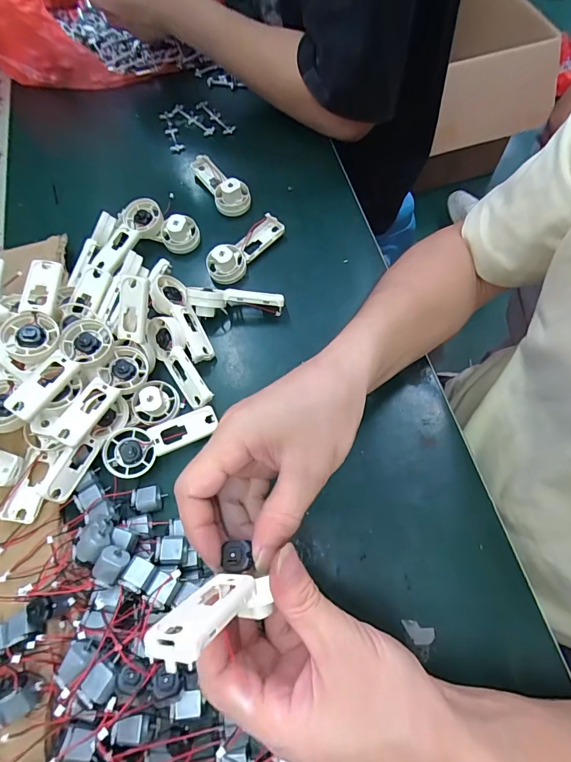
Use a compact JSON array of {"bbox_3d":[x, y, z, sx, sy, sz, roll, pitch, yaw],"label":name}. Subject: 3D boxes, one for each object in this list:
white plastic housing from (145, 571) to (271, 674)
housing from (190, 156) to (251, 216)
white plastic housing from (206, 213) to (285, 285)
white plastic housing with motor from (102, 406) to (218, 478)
[{"bbox_3d":[-0.032,0.104,0.180,0.020,0.065,0.025,-43,68,21],"label":"white plastic housing"},{"bbox_3d":[-0.073,-0.230,0.449,0.039,0.027,0.091,-27,68,-9],"label":"housing"},{"bbox_3d":[-0.043,-0.140,0.411,0.035,0.023,0.093,40,74,18],"label":"white plastic housing"},{"bbox_3d":[-0.103,0.047,0.331,0.093,0.017,0.036,-27,68,-8],"label":"white plastic housing with motor"}]

